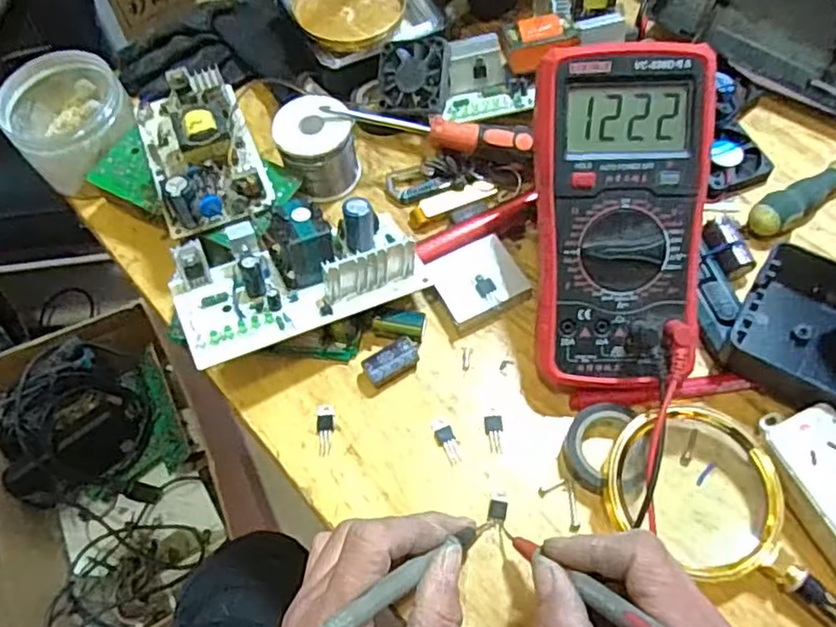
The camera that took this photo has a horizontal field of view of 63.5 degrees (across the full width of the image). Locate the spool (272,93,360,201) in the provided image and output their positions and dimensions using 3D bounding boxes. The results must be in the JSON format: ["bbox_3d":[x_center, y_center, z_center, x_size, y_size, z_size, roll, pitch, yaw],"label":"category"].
[{"bbox_3d":[-0.069,-0.115,0.469,0.050,0.058,0.045,-15,62,-5],"label":"spool"}]

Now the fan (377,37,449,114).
[{"bbox_3d":[-0.003,-0.168,0.480,0.050,0.008,0.052,9,96,23],"label":"fan"}]

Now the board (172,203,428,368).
[{"bbox_3d":[-0.074,-0.028,0.404,0.146,0.044,0.075,-24,63,-9],"label":"board"}]

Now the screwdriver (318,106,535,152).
[{"bbox_3d":[0.006,-0.123,0.455,0.140,0.016,0.015,7,63,7],"label":"screwdriver"}]

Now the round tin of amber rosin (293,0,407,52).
[{"bbox_3d":[-0.052,-0.237,0.516,0.081,0.014,0.086,-1,62,2],"label":"round tin of amber rosin"}]

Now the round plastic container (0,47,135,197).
[{"bbox_3d":[-0.251,-0.141,0.488,0.081,0.053,0.088,-38,66,-16],"label":"round plastic container"}]

